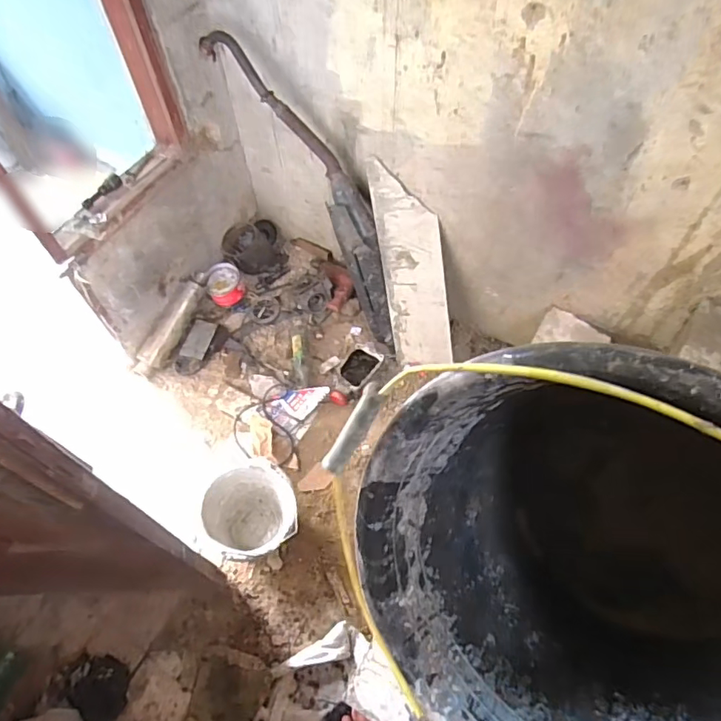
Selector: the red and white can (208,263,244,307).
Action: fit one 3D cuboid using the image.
[{"bbox_3d":[-0.464,-0.253,1.818,0.122,0.102,0.131,-14,59,-8],"label":"red and white can"}]

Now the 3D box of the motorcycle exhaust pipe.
[{"bbox_3d":[-0.106,-0.462,1.525,0.180,0.226,0.997,-36,108,-19],"label":"motorcycle exhaust pipe"}]

